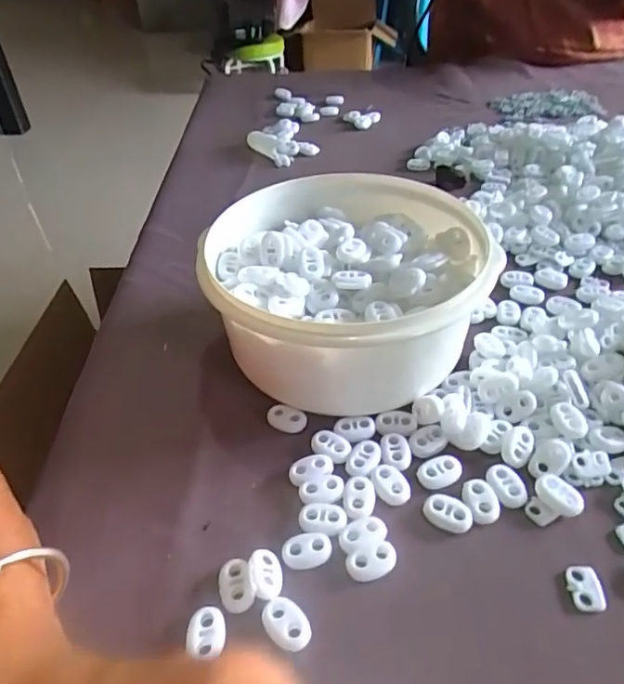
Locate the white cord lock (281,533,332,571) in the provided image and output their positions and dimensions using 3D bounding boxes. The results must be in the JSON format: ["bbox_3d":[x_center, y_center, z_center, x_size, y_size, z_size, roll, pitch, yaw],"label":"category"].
[{"bbox_3d":[-0.002,0.094,0.246,0.022,0.005,0.014,-16,44,-10],"label":"white cord lock"}]

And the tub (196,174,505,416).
[{"bbox_3d":[0.023,-0.031,0.326,0.152,0.074,0.154,-3,43,3],"label":"tub"}]

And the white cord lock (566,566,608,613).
[{"bbox_3d":[0.115,0.104,0.230,0.013,0.004,0.018,-2,43,5],"label":"white cord lock"}]

